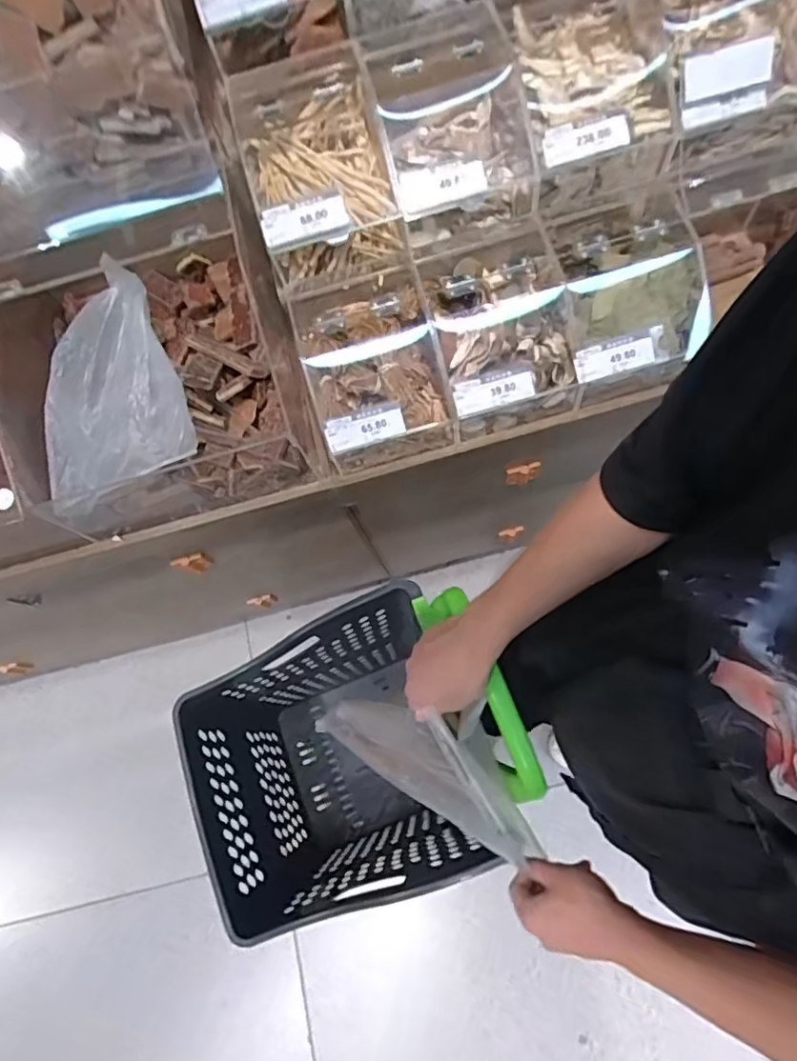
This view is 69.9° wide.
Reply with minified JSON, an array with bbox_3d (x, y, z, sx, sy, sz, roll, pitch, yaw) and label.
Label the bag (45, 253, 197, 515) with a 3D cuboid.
[{"bbox_3d":[-0.365,-0.177,0.711,0.189,0.124,0.244,-15,71,2],"label":"bag"}]

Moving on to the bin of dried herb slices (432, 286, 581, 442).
[{"bbox_3d":[0.144,-0.219,0.745,0.174,0.105,0.132,-16,71,2],"label":"bin of dried herb slices"}]

